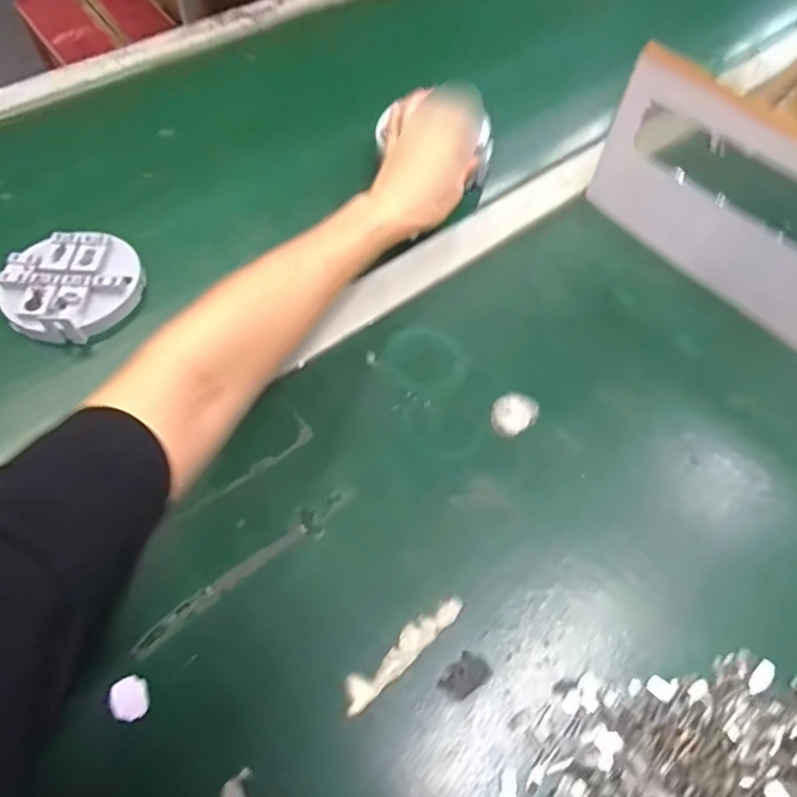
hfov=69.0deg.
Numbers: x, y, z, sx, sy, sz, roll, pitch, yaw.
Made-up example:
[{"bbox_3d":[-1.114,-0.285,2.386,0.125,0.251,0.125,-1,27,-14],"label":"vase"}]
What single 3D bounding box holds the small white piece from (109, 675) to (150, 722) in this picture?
[{"bbox_3d":[-0.143,0.159,0.307,0.018,0.006,0.021,-13,60,-11],"label":"small white piece"}]

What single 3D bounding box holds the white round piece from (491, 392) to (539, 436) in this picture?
[{"bbox_3d":[0.081,0.009,0.409,0.039,0.006,0.029,-32,65,-20],"label":"white round piece"}]

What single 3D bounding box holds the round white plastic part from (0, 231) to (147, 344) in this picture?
[{"bbox_3d":[-0.254,-0.088,0.453,0.099,0.027,0.090,1,58,-2],"label":"round white plastic part"}]

